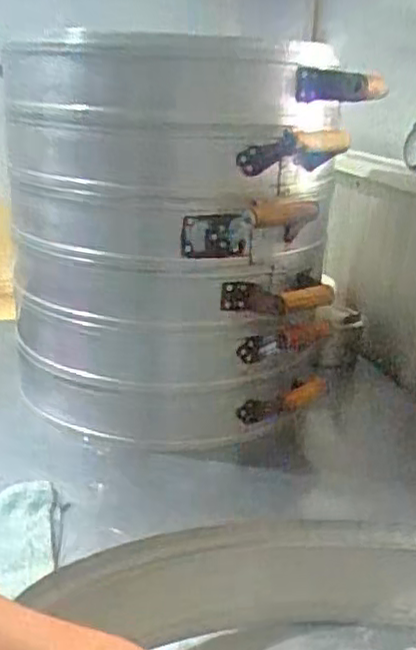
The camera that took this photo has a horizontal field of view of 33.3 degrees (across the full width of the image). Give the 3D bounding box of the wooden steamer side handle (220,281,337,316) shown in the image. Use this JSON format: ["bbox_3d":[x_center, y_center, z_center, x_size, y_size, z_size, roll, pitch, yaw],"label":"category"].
[{"bbox_3d":[0.106,-0.041,1.056,0.171,0.048,0.035,3,20,-1],"label":"wooden steamer side handle"}]

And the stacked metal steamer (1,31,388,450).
[{"bbox_3d":[-0.049,-0.128,1.140,0.470,0.599,0.452,-6,22,-24],"label":"stacked metal steamer"}]

